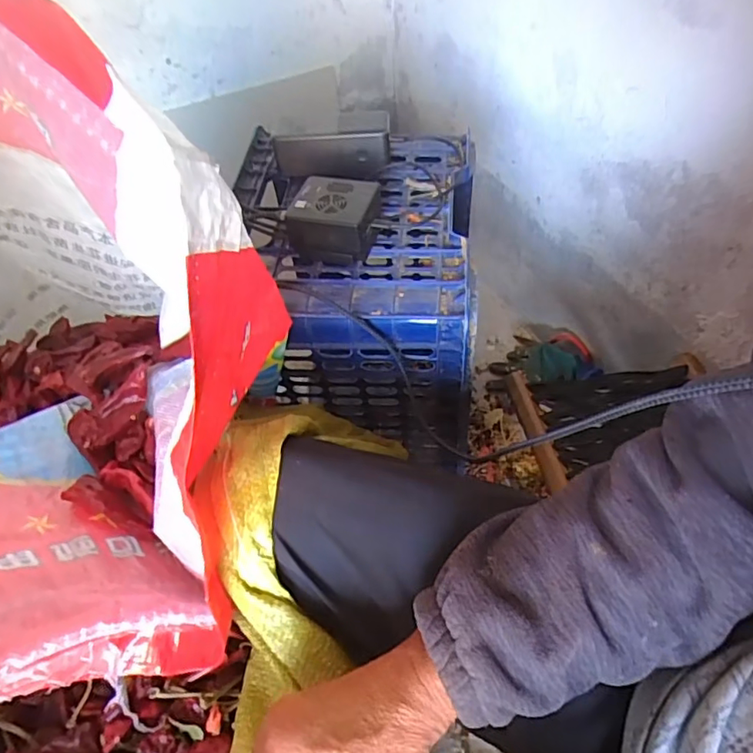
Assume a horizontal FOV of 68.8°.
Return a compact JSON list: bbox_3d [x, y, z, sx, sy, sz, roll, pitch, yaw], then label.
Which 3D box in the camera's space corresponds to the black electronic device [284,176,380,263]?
[{"bbox_3d":[-0.040,-0.155,0.549,0.078,0.058,0.073,8,53,11],"label":"black electronic device"}]

